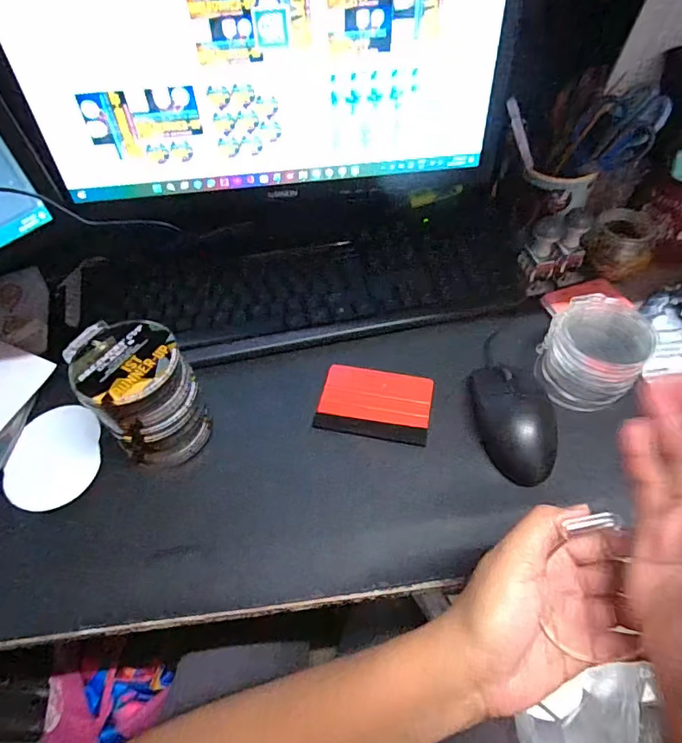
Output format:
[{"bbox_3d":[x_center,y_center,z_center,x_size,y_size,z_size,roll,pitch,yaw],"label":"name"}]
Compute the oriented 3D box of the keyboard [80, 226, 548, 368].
[{"bbox_3d":[-0.031,-0.086,0.511,0.460,0.030,0.161,-5,53,-2],"label":"keyboard"}]

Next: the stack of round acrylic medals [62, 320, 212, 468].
[{"bbox_3d":[-0.158,0.020,0.392,0.079,0.104,0.083,-24,56,-15],"label":"stack of round acrylic medals"}]

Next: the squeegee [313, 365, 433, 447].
[{"bbox_3d":[0.031,0.026,0.441,0.099,0.006,0.066,10,54,10],"label":"squeegee"}]

